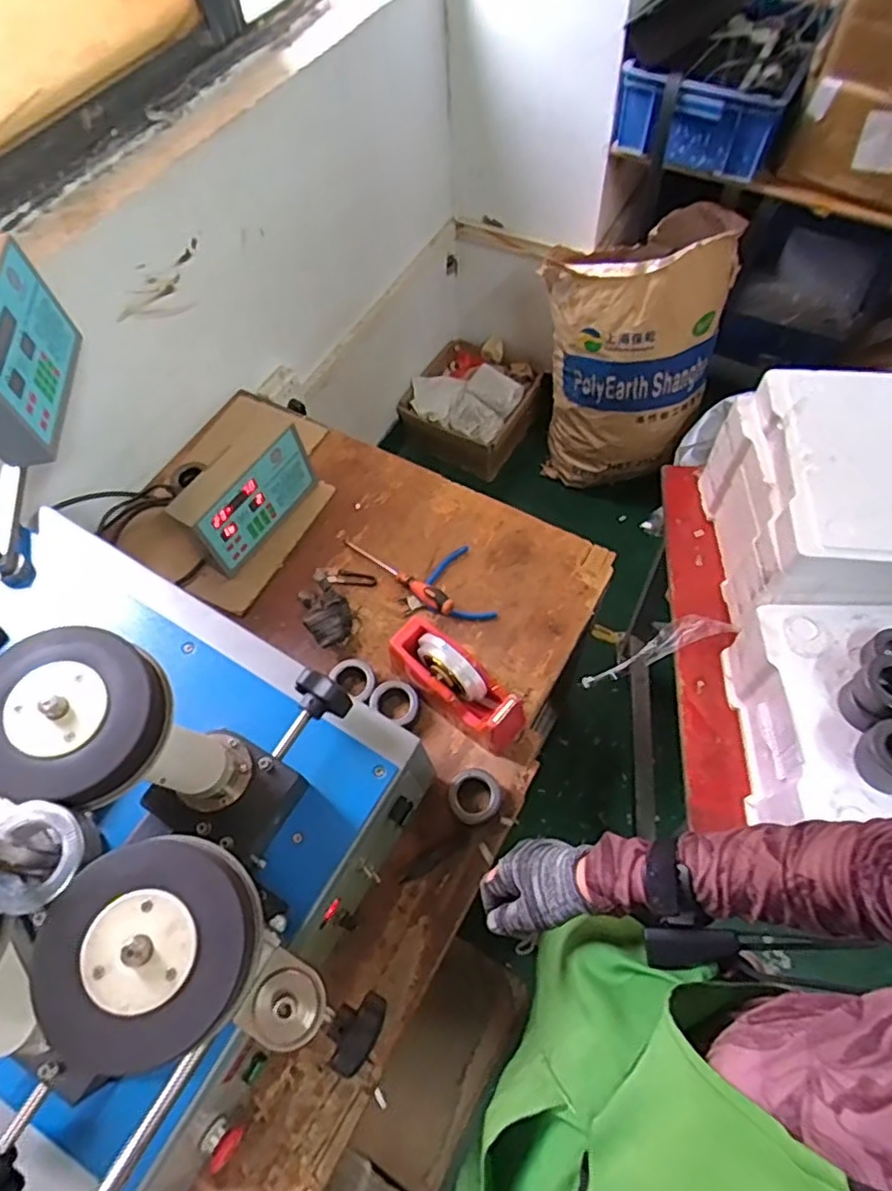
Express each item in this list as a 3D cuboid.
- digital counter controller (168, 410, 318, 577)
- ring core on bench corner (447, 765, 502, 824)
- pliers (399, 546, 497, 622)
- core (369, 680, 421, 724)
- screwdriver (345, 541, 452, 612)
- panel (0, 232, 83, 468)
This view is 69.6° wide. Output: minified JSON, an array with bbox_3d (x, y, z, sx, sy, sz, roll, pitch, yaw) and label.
[{"bbox_3d":[-0.309,-0.156,1.000,0.072,0.162,0.229,30,68,17],"label":"digital counter controller"},{"bbox_3d":[0.039,0.263,0.842,0.069,0.036,0.069,-1,62,2],"label":"ring core on bench corner"},{"bbox_3d":[-0.006,-0.005,0.988,0.129,0.021,0.132,-18,63,-6],"label":"pliers"},{"bbox_3d":[-0.069,0.150,0.902,0.068,0.034,0.056,29,67,17],"label":"core"},{"bbox_3d":[-0.079,-0.034,1.000,0.218,0.030,0.027,34,69,19],"label":"screwdriver"},{"bbox_3d":[-0.518,-0.284,0.752,0.068,0.148,0.224,-10,61,3],"label":"panel"}]

